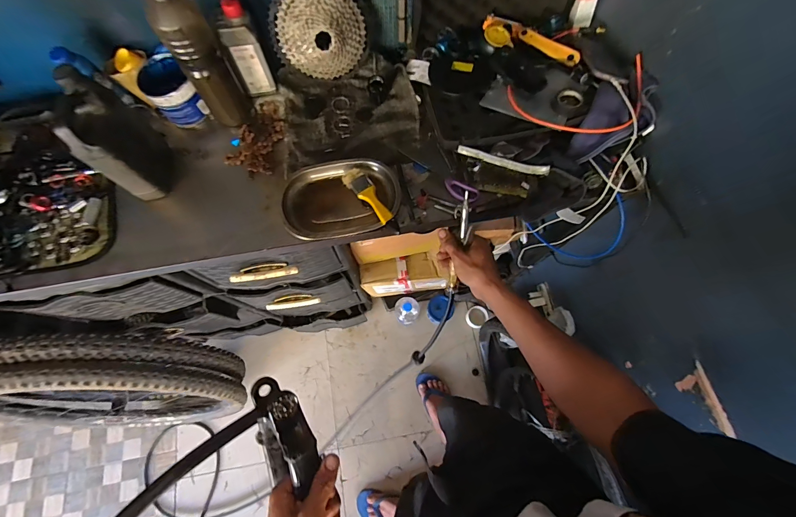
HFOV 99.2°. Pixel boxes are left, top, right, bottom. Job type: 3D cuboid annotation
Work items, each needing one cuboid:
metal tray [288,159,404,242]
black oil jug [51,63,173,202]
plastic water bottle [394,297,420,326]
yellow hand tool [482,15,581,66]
[{"bbox_3d":[-0.101,-0.116,0.639,0.202,0.028,0.149,-7,72,-2],"label":"metal tray"},{"bbox_3d":[-0.471,-0.197,0.576,0.072,0.180,0.136,-15,72,-5],"label":"black oil jug"},{"bbox_3d":[0.033,0.204,1.282,0.087,0.328,0.099,19,73,6],"label":"plastic water bottle"},{"bbox_3d":[0.255,-0.422,0.656,0.198,0.019,0.082,30,74,10],"label":"yellow hand tool"}]

